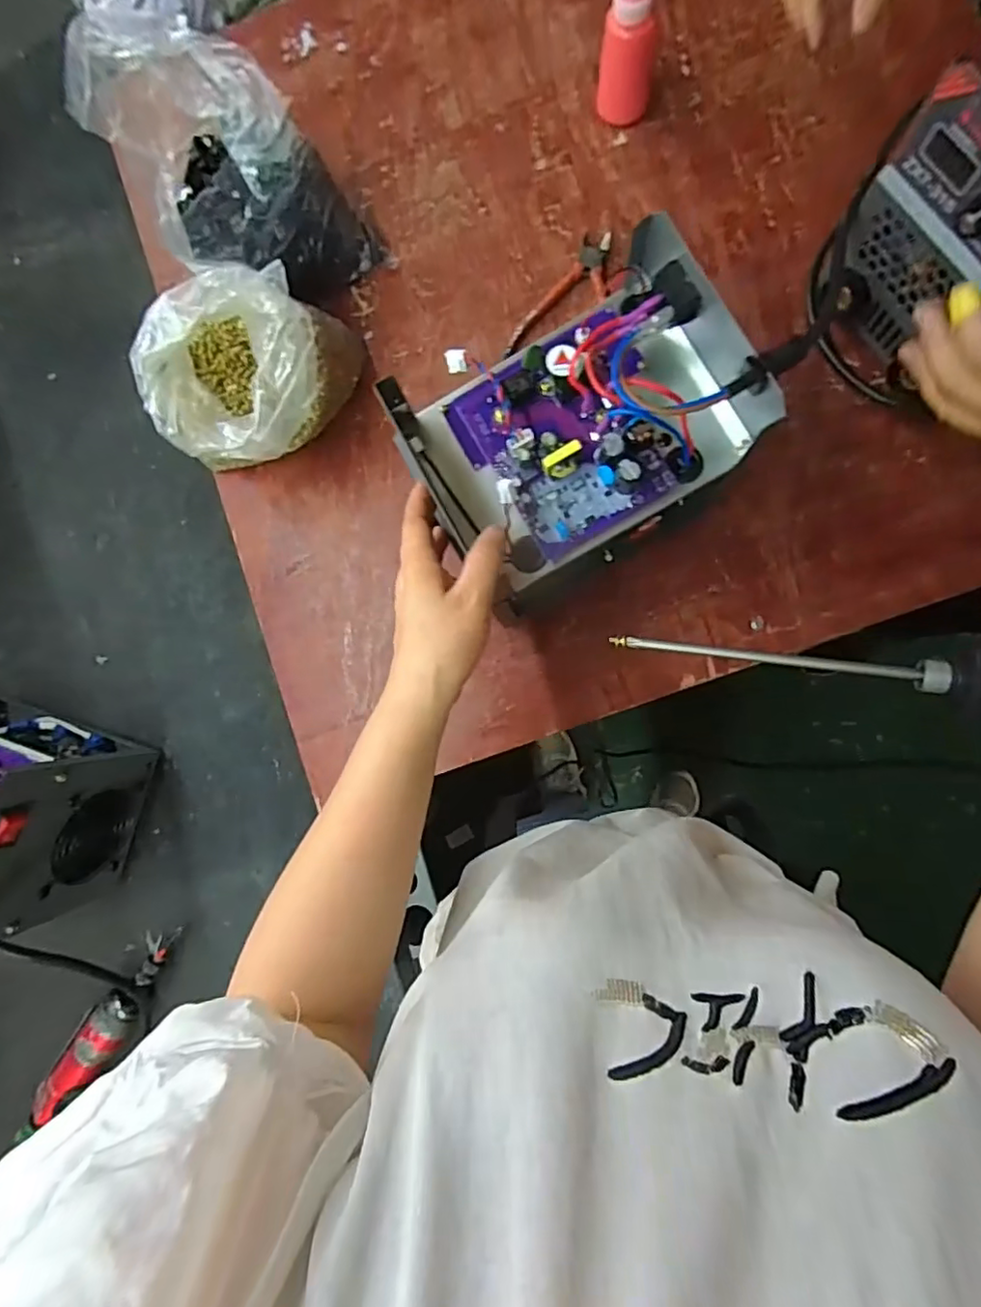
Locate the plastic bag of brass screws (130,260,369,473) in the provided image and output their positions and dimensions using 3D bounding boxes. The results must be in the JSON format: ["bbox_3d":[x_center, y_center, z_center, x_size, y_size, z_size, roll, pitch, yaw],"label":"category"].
[{"bbox_3d":[-0.205,-0.240,0.532,0.127,0.146,0.168,22,89,7],"label":"plastic bag of brass screws"}]

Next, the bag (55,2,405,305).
[{"bbox_3d":[-0.225,-0.405,0.531,0.188,0.168,0.152,40,91,7],"label":"bag"}]

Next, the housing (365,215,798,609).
[{"bbox_3d":[0.052,-0.158,0.406,0.208,0.077,0.170,-33,82,3],"label":"housing"}]

